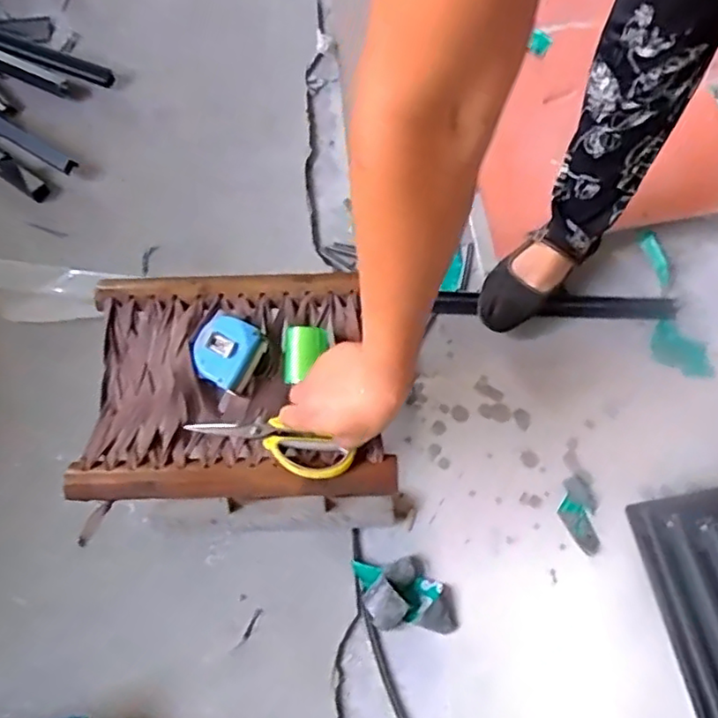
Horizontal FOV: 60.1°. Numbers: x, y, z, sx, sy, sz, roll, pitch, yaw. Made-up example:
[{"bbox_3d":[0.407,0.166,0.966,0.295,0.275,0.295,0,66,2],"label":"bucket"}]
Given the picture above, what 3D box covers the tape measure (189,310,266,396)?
[{"bbox_3d":[-0.137,-0.009,0.629,0.071,0.027,0.067,26,71,11],"label":"tape measure"}]

